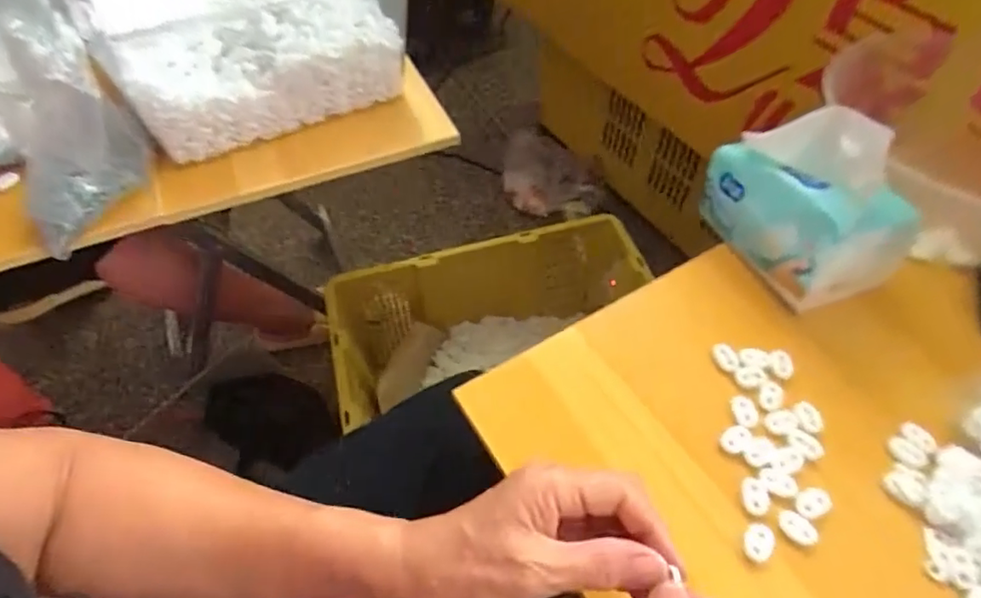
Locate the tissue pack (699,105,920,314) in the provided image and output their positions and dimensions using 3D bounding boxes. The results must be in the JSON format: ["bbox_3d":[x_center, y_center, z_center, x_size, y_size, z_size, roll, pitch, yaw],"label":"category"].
[{"bbox_3d":[0.255,-0.084,0.456,0.093,0.109,0.146,-16,56,-11],"label":"tissue pack"}]

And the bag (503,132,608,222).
[{"bbox_3d":[0.137,-0.266,1.276,0.232,0.171,0.100,20,57,14],"label":"bag"}]

